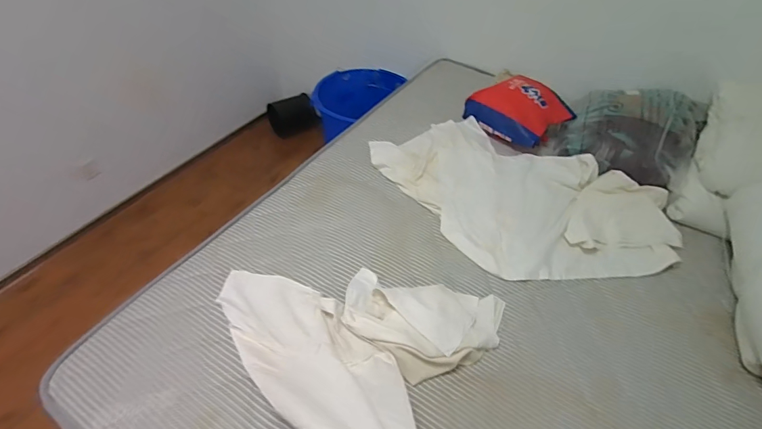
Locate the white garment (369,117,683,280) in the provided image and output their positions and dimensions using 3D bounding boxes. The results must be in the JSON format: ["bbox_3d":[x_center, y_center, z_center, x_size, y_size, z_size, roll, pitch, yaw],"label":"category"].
[{"bbox_3d":[0.469,-0.084,1.337,0.640,0.102,0.883,-30,57,-28],"label":"white garment"}]

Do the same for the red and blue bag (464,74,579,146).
[{"bbox_3d":[0.518,-0.391,1.539,0.233,0.186,0.328,-32,58,-29],"label":"red and blue bag"}]

